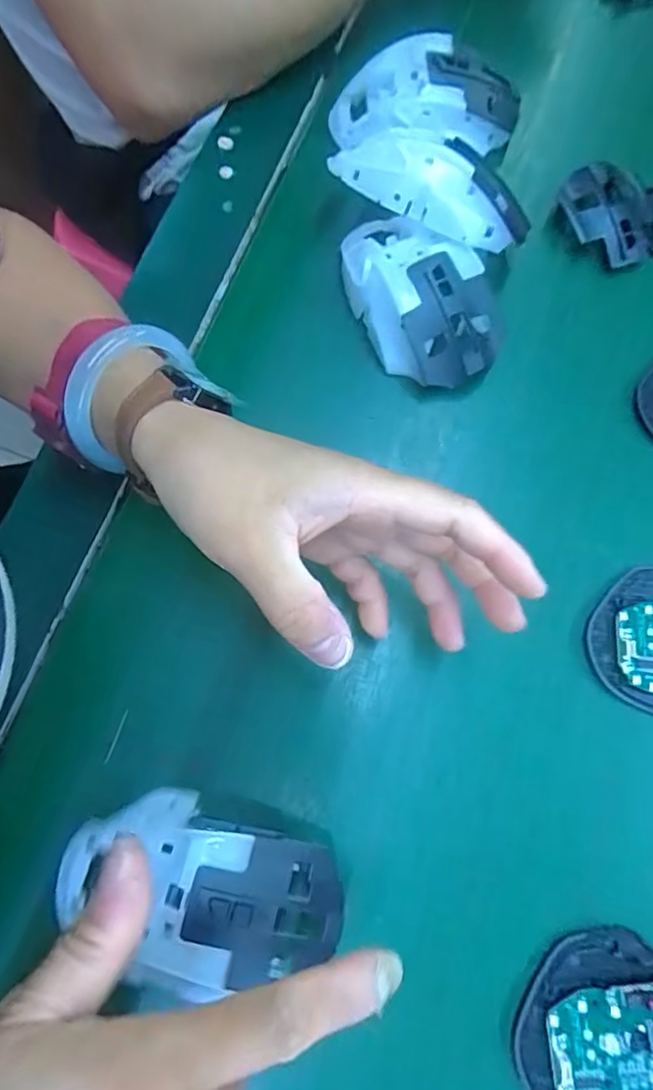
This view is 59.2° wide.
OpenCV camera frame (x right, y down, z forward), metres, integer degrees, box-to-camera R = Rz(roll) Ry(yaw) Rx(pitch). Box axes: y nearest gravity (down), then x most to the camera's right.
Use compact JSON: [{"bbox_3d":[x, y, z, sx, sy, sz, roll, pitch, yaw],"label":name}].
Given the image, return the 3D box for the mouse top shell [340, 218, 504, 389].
[{"bbox_3d":[0.054,-0.139,0.325,0.069,0.044,0.108,-25,75,-6],"label":"mouse top shell"}]

